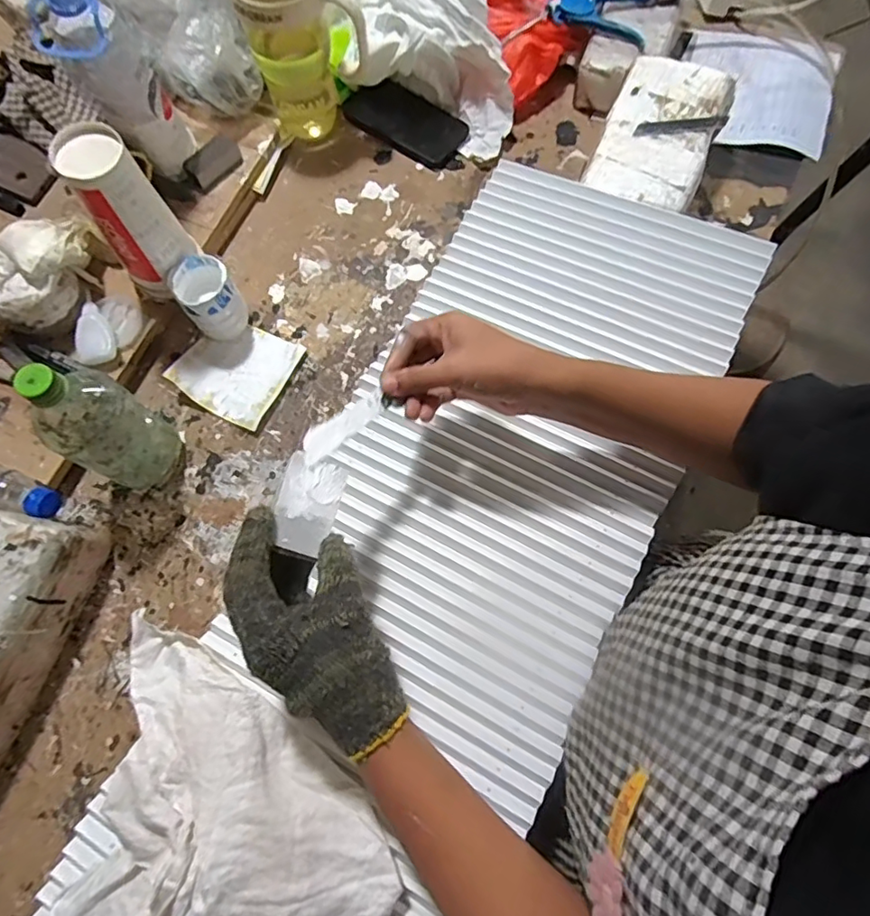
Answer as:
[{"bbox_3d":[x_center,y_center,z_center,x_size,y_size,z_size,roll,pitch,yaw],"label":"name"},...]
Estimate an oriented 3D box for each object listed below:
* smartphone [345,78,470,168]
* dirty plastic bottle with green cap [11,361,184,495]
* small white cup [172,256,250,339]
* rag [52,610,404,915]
[{"bbox_3d":[-0.041,-0.466,0.765,0.173,0.015,0.085,32,83,8],"label":"smartphone"},{"bbox_3d":[-0.313,-0.029,0.527,0.067,0.193,0.080,34,76,9],"label":"dirty plastic bottle with green cap"},{"bbox_3d":[-0.252,-0.178,0.638,0.058,0.081,0.064,-33,77,-10],"label":"small white cup"},{"bbox_3d":[-0.174,0.276,0.390,0.280,0.060,0.221,30,76,8],"label":"rag"}]

